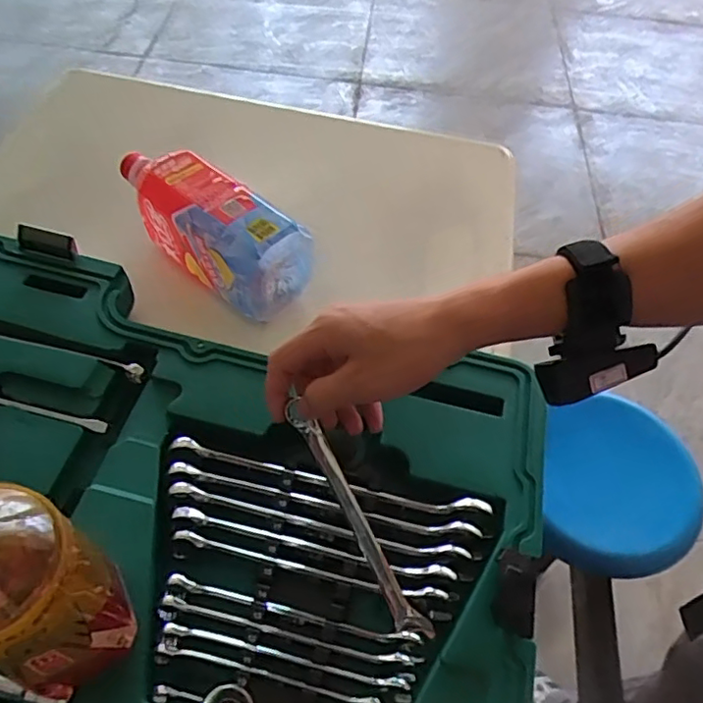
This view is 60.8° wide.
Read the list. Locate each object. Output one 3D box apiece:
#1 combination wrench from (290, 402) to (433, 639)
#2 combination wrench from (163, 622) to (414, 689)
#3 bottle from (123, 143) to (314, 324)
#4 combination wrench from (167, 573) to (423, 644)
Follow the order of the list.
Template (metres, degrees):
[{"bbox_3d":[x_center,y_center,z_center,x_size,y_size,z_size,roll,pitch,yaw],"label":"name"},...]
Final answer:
[{"bbox_3d":[0.004,0.111,0.394,0.019,0.013,0.175,-27,86,-21],"label":"combination wrench"},{"bbox_3d":[-0.040,0.190,0.372,0.156,0.009,0.010,11,55,3],"label":"combination wrench"},{"bbox_3d":[-0.142,-0.125,0.559,0.211,0.081,0.072,36,60,19],"label":"bottle"},{"bbox_3d":[-0.037,0.166,0.386,0.165,0.010,0.010,12,55,4],"label":"combination wrench"}]

